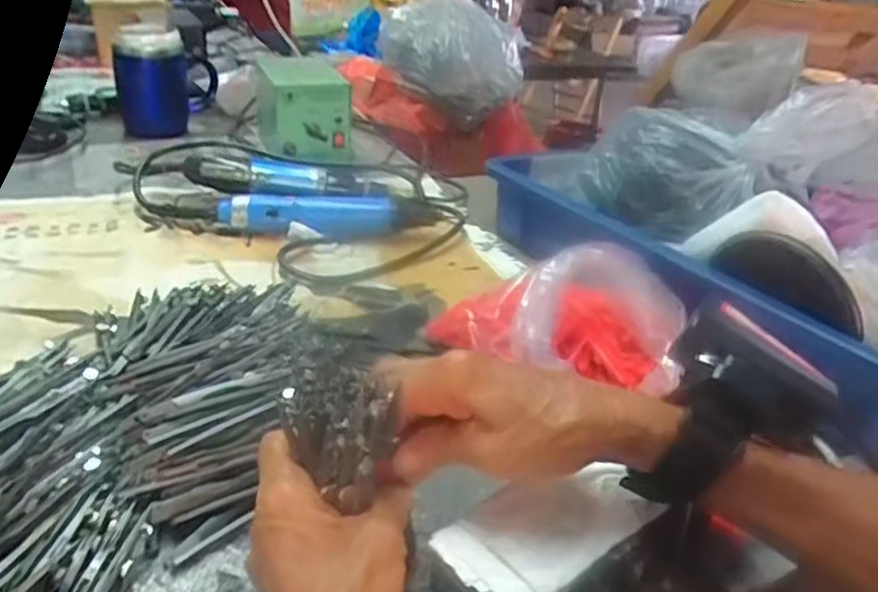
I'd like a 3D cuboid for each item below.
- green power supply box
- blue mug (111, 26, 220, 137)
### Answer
[{"bbox_3d":[-0.165,-0.226,0.868,0.091,0.099,0.129,-6,31,-21],"label":"green power supply box"},{"bbox_3d":[-0.345,-0.276,0.906,0.117,0.127,0.091,-4,30,-17],"label":"blue mug"}]

